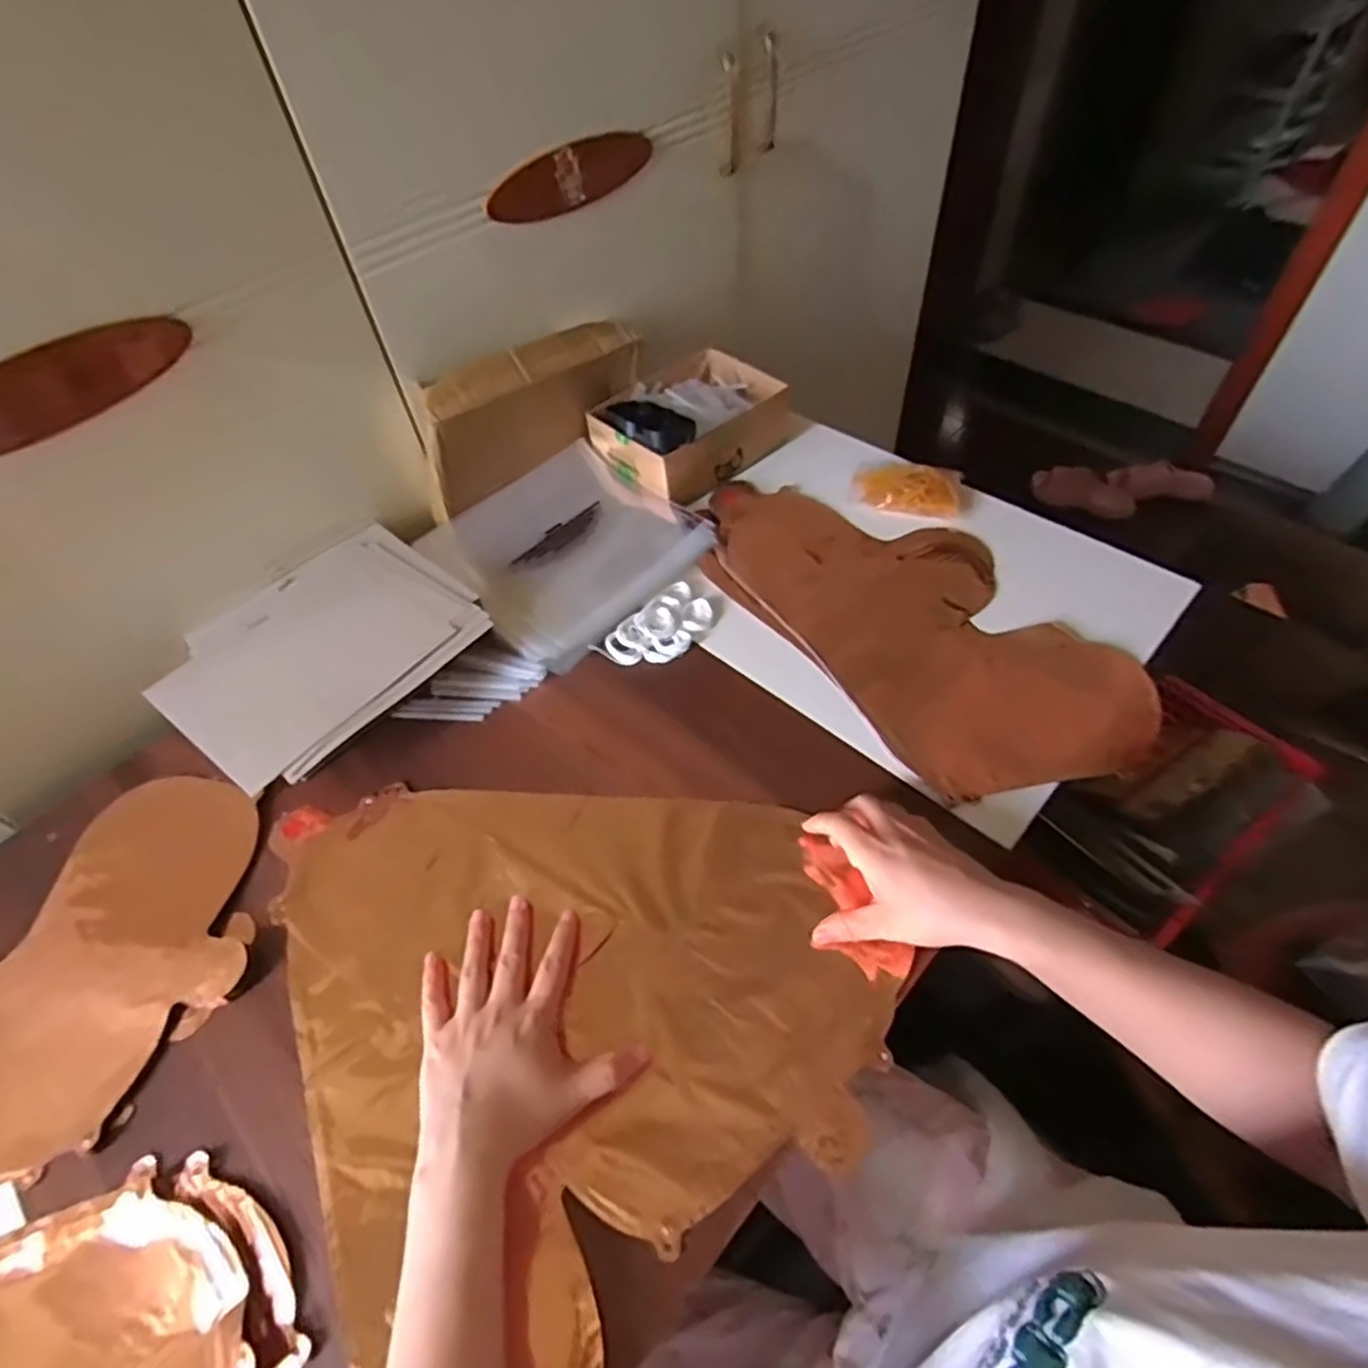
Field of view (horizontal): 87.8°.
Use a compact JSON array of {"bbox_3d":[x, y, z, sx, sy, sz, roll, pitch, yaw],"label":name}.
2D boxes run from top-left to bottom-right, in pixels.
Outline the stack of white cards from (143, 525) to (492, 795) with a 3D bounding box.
[{"bbox_3d":[-0.305,-0.035,0.597,0.196,0.020,0.230,32,60,28],"label":"stack of white cards"}]

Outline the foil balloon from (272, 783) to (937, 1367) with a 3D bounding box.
[{"bbox_3d":[-0.078,0.178,0.468,0.345,0.023,0.383,-29,54,-17],"label":"foil balloon"}]

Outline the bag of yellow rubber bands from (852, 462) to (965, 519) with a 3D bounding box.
[{"bbox_3d":[0.226,-0.196,0.719,0.111,0.031,0.067,15,55,15],"label":"bag of yellow rubber bands"}]

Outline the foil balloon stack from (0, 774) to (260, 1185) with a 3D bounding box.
[{"bbox_3d":[-0.513,0.215,0.469,0.427,0.010,0.246,-18,53,-9],"label":"foil balloon stack"}]

